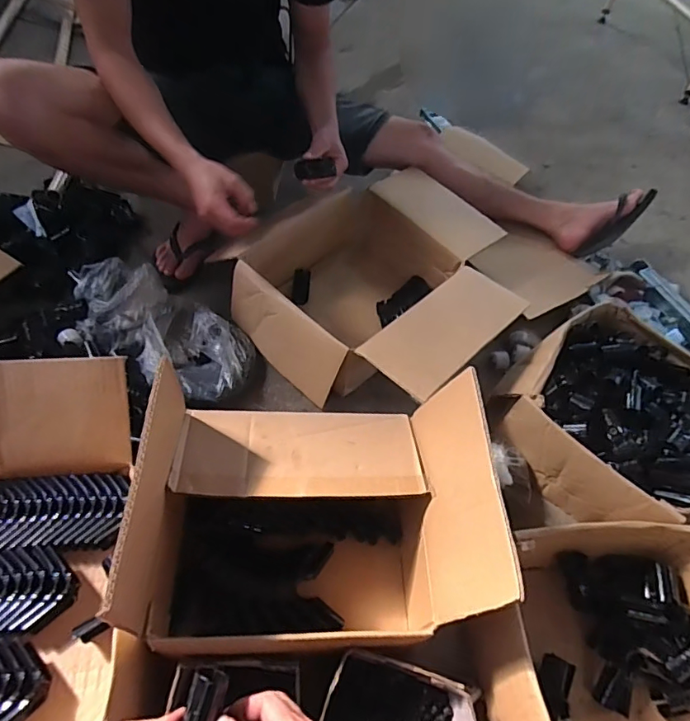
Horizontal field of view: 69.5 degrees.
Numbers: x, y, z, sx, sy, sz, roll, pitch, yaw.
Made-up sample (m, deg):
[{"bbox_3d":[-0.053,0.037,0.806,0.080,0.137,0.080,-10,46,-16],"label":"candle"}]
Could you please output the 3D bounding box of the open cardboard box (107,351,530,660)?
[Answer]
[{"bbox_3d":[-0.032,0.185,0.607,0.366,0.250,0.282,1,55,-5],"label":"open cardboard box"}]

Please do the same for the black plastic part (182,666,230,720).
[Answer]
[{"bbox_3d":[-0.110,0.270,0.392,0.027,0.014,0.044,13,55,3],"label":"black plastic part"}]

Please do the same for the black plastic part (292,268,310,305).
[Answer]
[{"bbox_3d":[-0.088,-0.147,1.001,0.033,0.023,0.107,4,55,-3],"label":"black plastic part"}]

